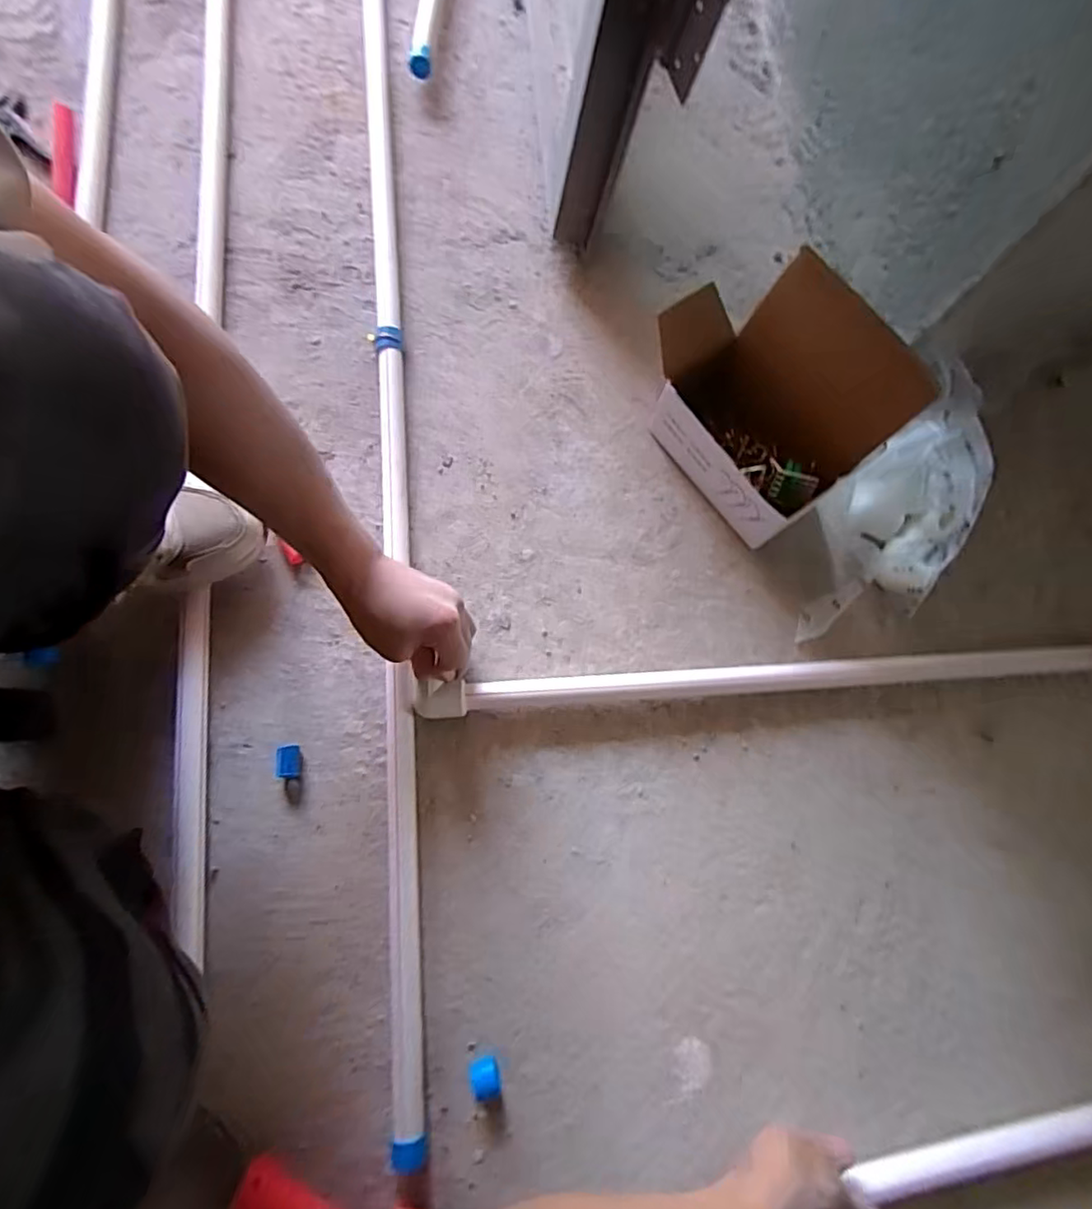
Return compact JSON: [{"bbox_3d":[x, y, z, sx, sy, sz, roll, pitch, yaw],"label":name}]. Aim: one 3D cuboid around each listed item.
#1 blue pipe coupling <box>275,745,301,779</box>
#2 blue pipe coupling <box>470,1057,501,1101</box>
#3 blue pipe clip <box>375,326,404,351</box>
[{"bbox_3d":[-0.241,0.148,0.558,0.023,0.023,0.031,2,77,-1],"label":"blue pipe coupling"},{"bbox_3d":[-0.051,0.402,0.506,0.022,0.026,0.025,-15,77,-5],"label":"blue pipe coupling"},{"bbox_3d":[-0.176,-0.296,0.668,0.030,0.021,0.027,-5,77,-3],"label":"blue pipe clip"}]

